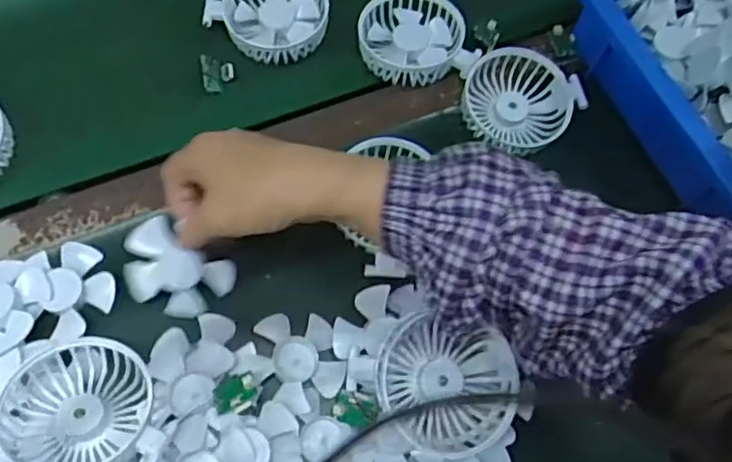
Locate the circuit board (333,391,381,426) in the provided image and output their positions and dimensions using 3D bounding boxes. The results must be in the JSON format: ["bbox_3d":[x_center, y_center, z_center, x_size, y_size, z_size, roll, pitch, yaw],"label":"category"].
[{"bbox_3d":[-0.006,0.119,0.419,0.029,0.008,0.024,14,102,13],"label":"circuit board"}]

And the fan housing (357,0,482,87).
[{"bbox_3d":[0.040,-0.166,0.542,0.088,0.025,0.091,-7,68,-8],"label":"fan housing"}]

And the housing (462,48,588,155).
[{"bbox_3d":[0.128,-0.107,0.528,0.089,0.025,0.084,2,67,-4],"label":"housing"}]

